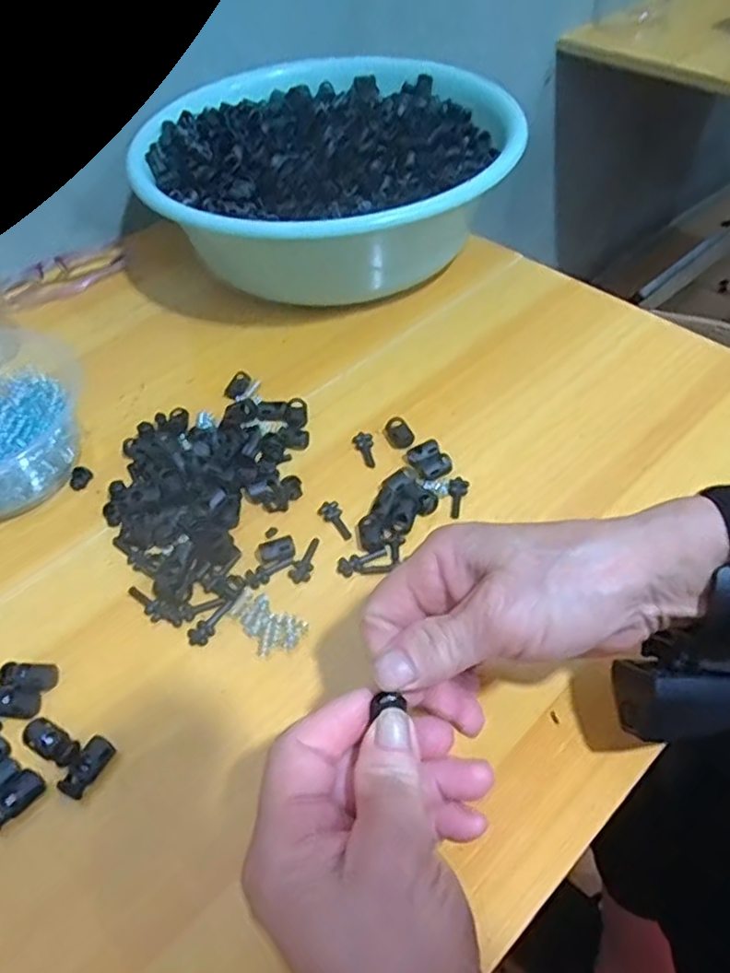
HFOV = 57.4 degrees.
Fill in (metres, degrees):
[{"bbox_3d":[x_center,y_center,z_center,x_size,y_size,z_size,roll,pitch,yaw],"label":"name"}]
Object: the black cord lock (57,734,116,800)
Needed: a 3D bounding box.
[{"bbox_3d":[-0.128,0.129,0.307,0.013,0.008,0.027,19,54,18],"label":"black cord lock"}]

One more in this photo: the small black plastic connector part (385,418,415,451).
[{"bbox_3d":[0.021,-0.035,0.429,0.015,0.007,0.022,-28,54,-18],"label":"small black plastic connector part"}]

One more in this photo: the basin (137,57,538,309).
[{"bbox_3d":[-0.034,-0.248,0.553,0.280,0.096,0.281,-2,50,2],"label":"basin"}]

